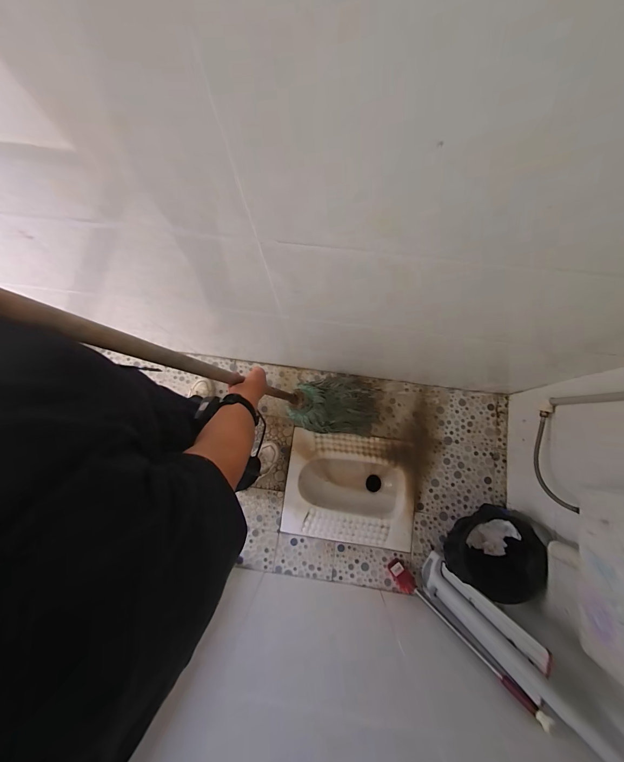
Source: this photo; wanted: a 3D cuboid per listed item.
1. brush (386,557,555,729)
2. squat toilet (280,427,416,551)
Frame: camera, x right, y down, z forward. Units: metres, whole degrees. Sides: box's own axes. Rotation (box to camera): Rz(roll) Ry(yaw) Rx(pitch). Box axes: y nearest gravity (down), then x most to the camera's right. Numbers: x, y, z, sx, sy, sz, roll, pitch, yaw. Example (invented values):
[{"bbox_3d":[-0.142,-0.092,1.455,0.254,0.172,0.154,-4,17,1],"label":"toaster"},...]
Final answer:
[{"bbox_3d":[0.392,0.707,0.855,0.082,0.532,0.072,32,81,-14],"label":"brush"},{"bbox_3d":[0.149,0.437,1.261,0.486,0.177,0.403,5,79,2],"label":"squat toilet"}]

